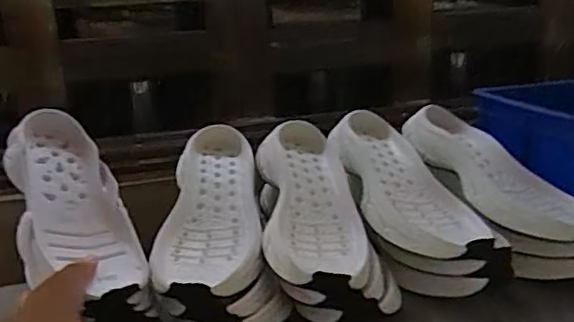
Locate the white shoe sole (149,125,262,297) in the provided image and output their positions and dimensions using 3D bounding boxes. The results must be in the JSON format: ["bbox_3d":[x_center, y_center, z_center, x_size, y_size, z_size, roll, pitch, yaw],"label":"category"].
[{"bbox_3d":[-0.088,0.048,0.688,0.112,0.051,0.276,-4,37,1],"label":"white shoe sole"}]

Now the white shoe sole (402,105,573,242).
[{"bbox_3d":[0.253,0.013,0.751,0.105,0.042,0.275,-13,39,-29],"label":"white shoe sole"}]

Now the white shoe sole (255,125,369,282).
[{"bbox_3d":[0.023,0.041,0.697,0.103,0.038,0.282,-5,35,-2],"label":"white shoe sole"}]

